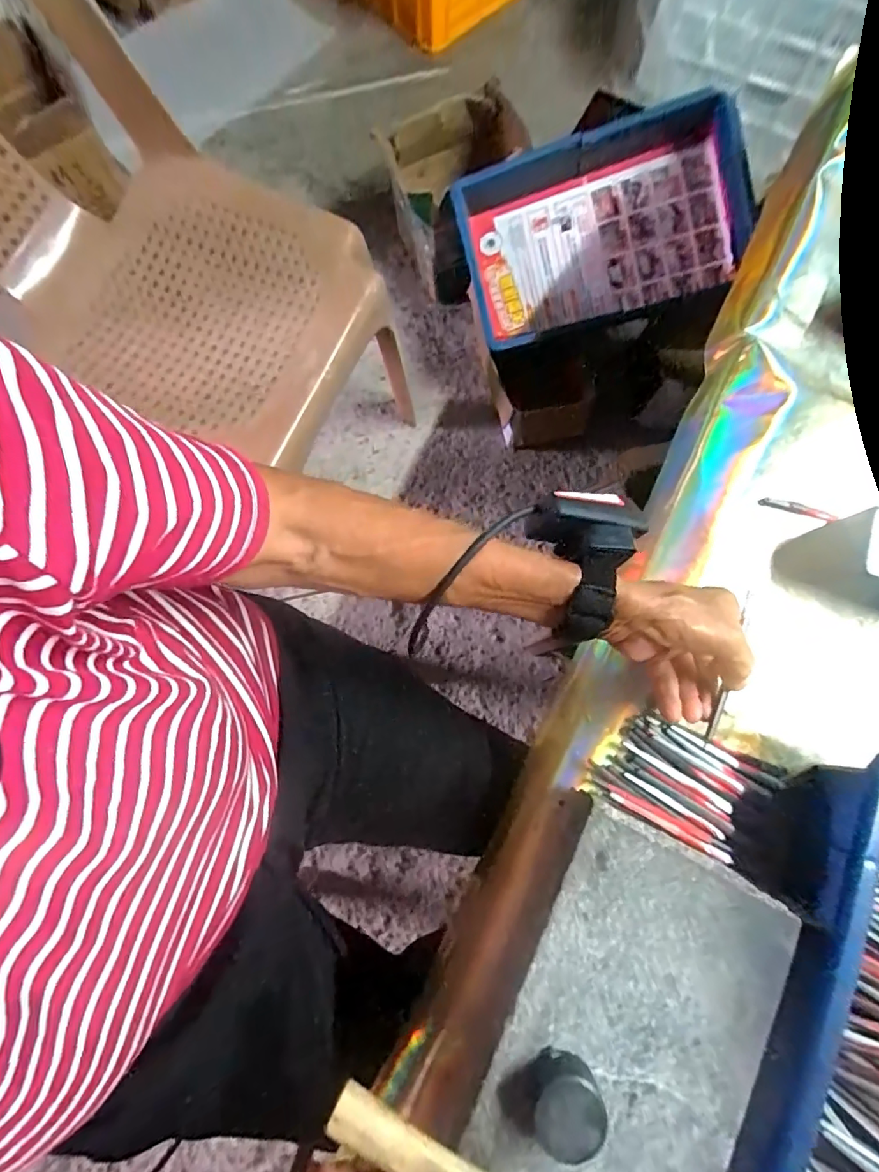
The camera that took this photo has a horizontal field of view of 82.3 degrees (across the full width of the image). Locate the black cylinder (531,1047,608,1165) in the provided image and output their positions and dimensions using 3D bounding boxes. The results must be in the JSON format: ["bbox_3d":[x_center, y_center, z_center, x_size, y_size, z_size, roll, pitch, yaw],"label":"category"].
[{"bbox_3d":[0.067,0.274,0.266,0.035,0.020,0.038,-4,78,-1],"label":"black cylinder"}]

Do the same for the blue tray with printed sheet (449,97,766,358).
[{"bbox_3d":[0.261,-0.565,0.806,0.428,0.081,0.266,-14,95,16],"label":"blue tray with printed sheet"}]

